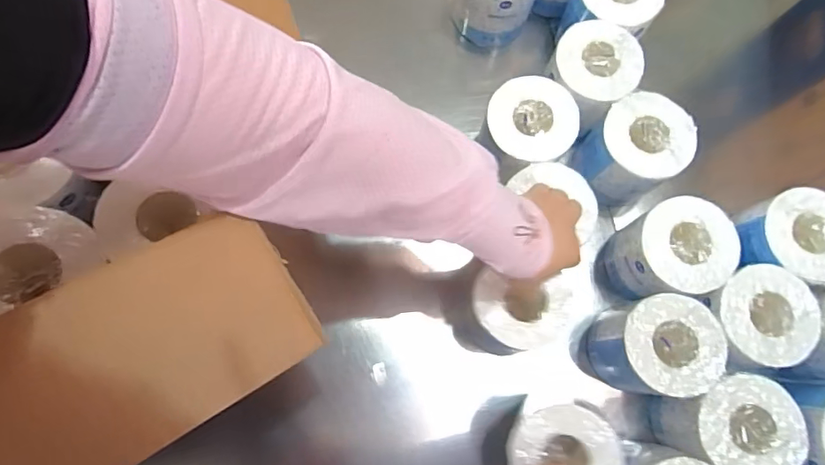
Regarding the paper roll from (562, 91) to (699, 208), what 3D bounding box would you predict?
[{"bbox_3d":[0.254,-0.094,0.596,0.103,0.105,0.095,0,77,-1],"label":"paper roll"}]

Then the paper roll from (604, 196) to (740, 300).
[{"bbox_3d":[0.282,0.025,0.566,0.103,0.106,0.094,0,77,-1],"label":"paper roll"}]

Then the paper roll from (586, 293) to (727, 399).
[{"bbox_3d":[0.255,0.123,0.539,0.098,0.110,0.094,0,77,-1],"label":"paper roll"}]

